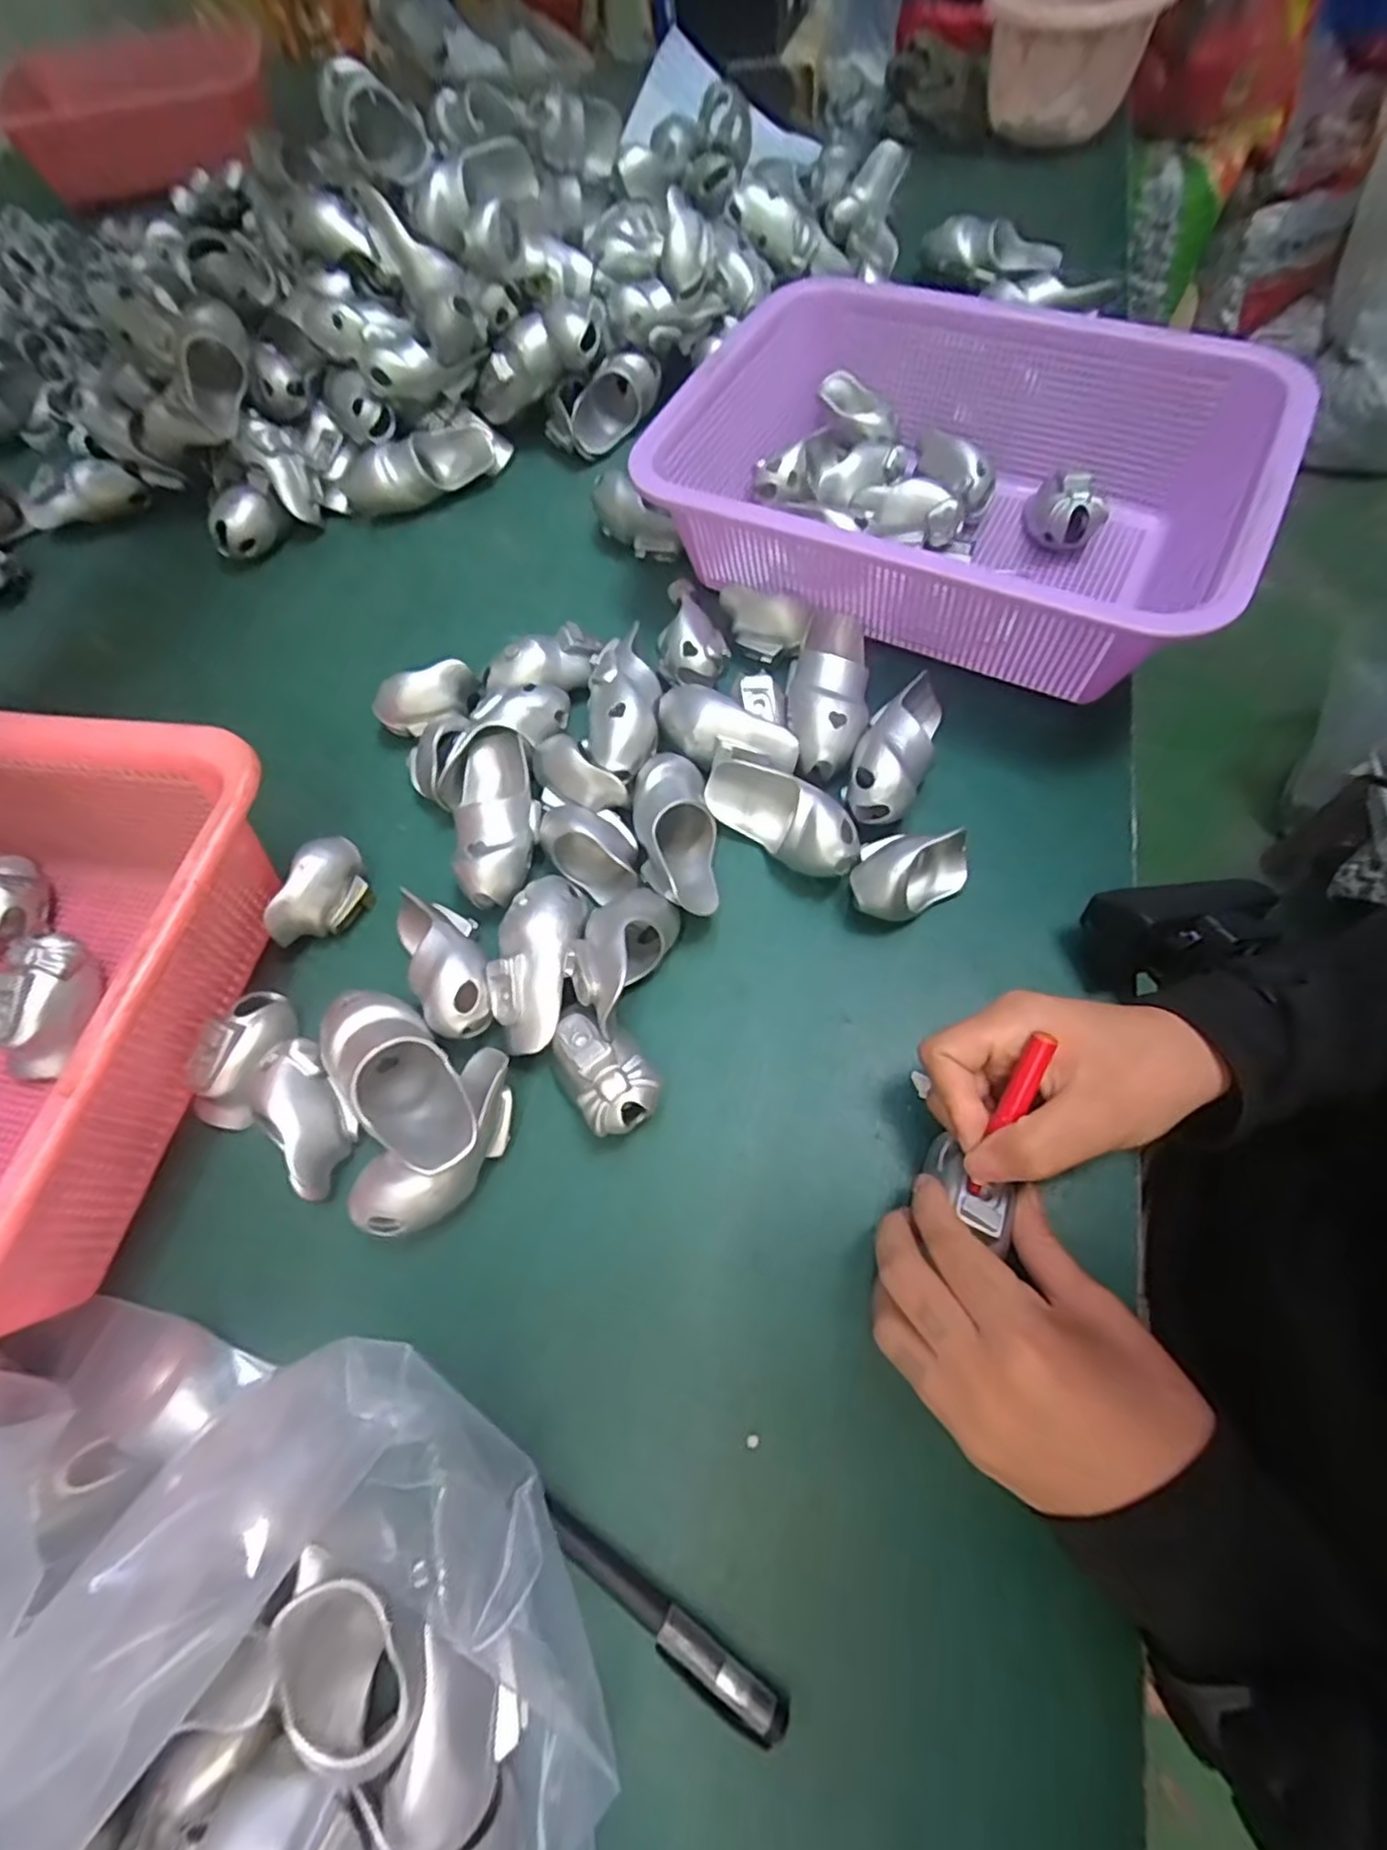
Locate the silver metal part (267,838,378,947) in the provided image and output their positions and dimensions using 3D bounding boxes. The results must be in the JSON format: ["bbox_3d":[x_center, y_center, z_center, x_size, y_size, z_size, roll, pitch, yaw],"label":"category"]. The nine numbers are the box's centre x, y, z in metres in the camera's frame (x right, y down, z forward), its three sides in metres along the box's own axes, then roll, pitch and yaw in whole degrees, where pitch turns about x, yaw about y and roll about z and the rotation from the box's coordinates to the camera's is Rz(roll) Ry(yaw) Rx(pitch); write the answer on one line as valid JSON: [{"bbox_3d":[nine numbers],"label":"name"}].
[{"bbox_3d":[-0.182,-0.015,0.340,0.027,0.031,0.054,35,71,18],"label":"silver metal part"}]

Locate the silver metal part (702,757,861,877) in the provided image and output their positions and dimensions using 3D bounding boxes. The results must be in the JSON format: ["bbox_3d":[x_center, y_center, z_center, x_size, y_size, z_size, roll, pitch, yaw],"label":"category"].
[{"bbox_3d":[0.042,-0.049,0.340,0.079,0.036,0.029,35,71,18],"label":"silver metal part"}]

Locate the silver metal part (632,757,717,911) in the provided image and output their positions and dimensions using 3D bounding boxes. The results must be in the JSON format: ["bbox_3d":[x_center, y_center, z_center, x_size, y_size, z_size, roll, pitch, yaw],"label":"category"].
[{"bbox_3d":[-0.008,-0.042,0.338,0.037,0.038,0.087,-8,64,-1],"label":"silver metal part"}]

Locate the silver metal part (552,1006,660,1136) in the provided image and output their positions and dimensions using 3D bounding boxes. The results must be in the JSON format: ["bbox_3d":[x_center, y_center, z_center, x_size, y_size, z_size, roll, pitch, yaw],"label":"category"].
[{"bbox_3d":[-0.037,0.061,0.292,0.031,0.032,0.053,-31,67,-12],"label":"silver metal part"}]

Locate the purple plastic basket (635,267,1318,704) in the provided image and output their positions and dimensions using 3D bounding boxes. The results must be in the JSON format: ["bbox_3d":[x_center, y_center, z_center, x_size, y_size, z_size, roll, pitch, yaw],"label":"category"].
[{"bbox_3d":[0.138,-0.245,0.393,0.289,0.087,0.220,25,68,14],"label":"purple plastic basket"}]

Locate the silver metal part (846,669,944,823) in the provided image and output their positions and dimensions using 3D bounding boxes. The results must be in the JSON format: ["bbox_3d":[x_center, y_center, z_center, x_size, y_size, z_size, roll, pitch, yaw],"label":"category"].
[{"bbox_3d":[0.101,-0.091,0.347,0.034,0.031,0.091,20,67,12],"label":"silver metal part"}]

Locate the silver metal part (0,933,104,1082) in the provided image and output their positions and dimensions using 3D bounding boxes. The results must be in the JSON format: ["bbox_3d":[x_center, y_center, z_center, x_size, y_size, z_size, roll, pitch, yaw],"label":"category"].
[{"bbox_3d":[-0.297,0.039,0.325,0.026,0.039,0.060,2,64,4],"label":"silver metal part"}]

